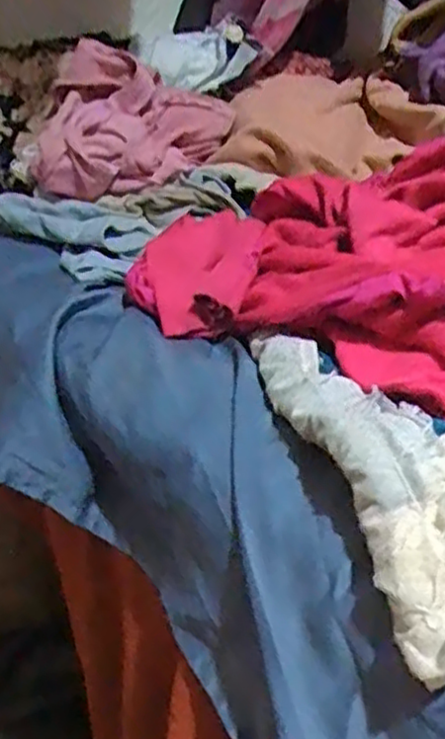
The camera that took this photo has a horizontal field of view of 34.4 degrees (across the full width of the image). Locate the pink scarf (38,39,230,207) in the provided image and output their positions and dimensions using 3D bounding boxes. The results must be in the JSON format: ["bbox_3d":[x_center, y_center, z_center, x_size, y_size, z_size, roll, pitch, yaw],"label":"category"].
[{"bbox_3d":[-0.068,-0.198,0.574,0.150,0.082,0.133,0,29,-1],"label":"pink scarf"}]

